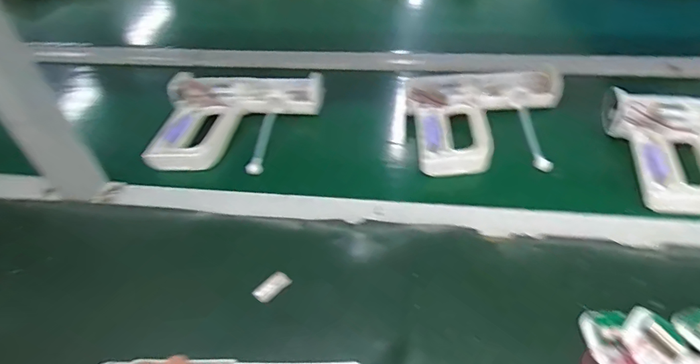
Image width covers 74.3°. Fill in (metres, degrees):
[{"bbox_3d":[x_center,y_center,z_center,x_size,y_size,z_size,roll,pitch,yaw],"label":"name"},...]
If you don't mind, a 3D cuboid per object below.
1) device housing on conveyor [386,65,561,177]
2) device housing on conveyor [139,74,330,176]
[{"bbox_3d":[0.175,-0.085,0.610,0.237,0.042,0.172,-6,44,-1],"label":"device housing on conveyor"},{"bbox_3d":[-0.156,-0.088,0.646,0.218,0.056,0.190,-1,44,5],"label":"device housing on conveyor"}]

